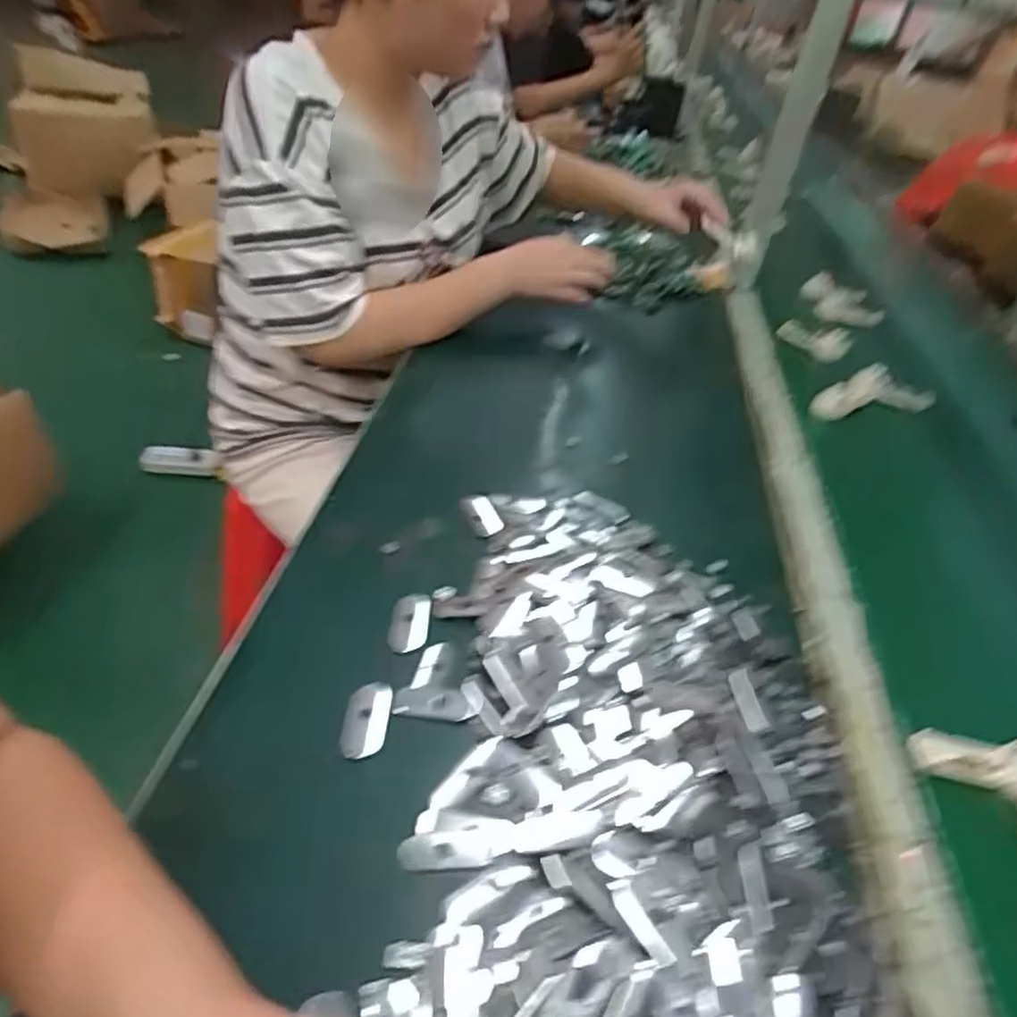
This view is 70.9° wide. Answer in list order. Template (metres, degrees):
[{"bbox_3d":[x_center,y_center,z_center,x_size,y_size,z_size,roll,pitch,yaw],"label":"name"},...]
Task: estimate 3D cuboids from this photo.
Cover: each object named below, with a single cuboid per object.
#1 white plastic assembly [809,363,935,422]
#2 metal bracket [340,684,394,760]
[{"bbox_3d":[0.454,-0.138,0.883,0.184,0.029,0.082,-21,48,-34],"label":"white plastic assembly"},{"bbox_3d":[-0.089,0.131,0.448,0.026,0.010,0.051,7,39,-1],"label":"metal bracket"}]

